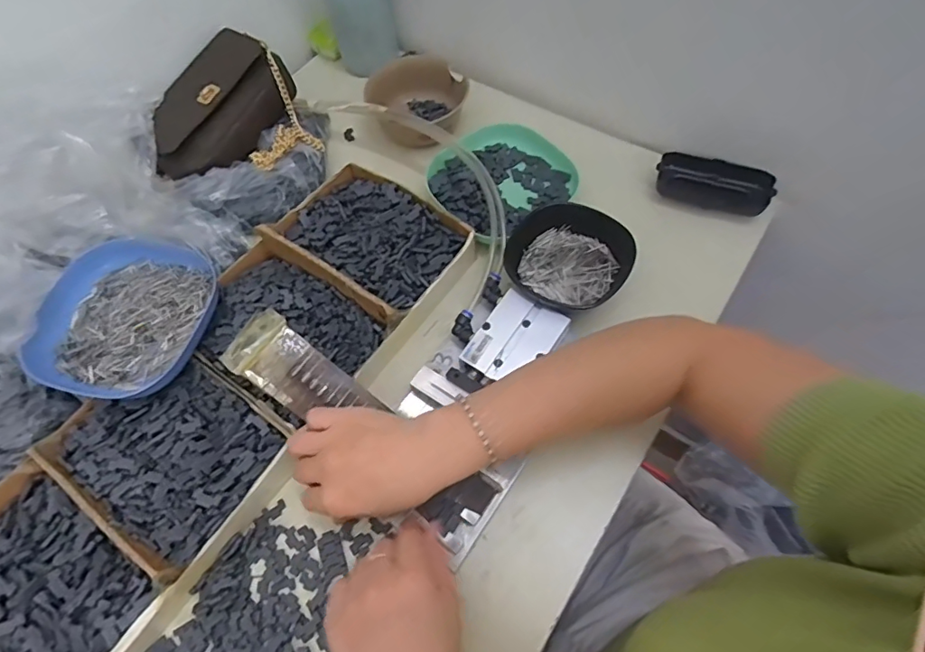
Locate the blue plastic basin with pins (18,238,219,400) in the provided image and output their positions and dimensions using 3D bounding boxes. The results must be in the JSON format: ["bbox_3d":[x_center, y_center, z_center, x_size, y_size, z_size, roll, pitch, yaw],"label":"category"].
[{"bbox_3d":[-0.290,-0.009,0.451,0.133,0.032,0.144,-2,62,3],"label":"blue plastic basin with pins"}]

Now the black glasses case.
[{"bbox_3d":[0.260,-0.147,0.543,0.109,0.035,0.053,20,65,14],"label":"black glasses case"}]

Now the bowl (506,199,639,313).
[{"bbox_3d":[0.097,-0.058,0.488,0.110,0.044,0.104,23,66,15],"label":"bowl"}]

